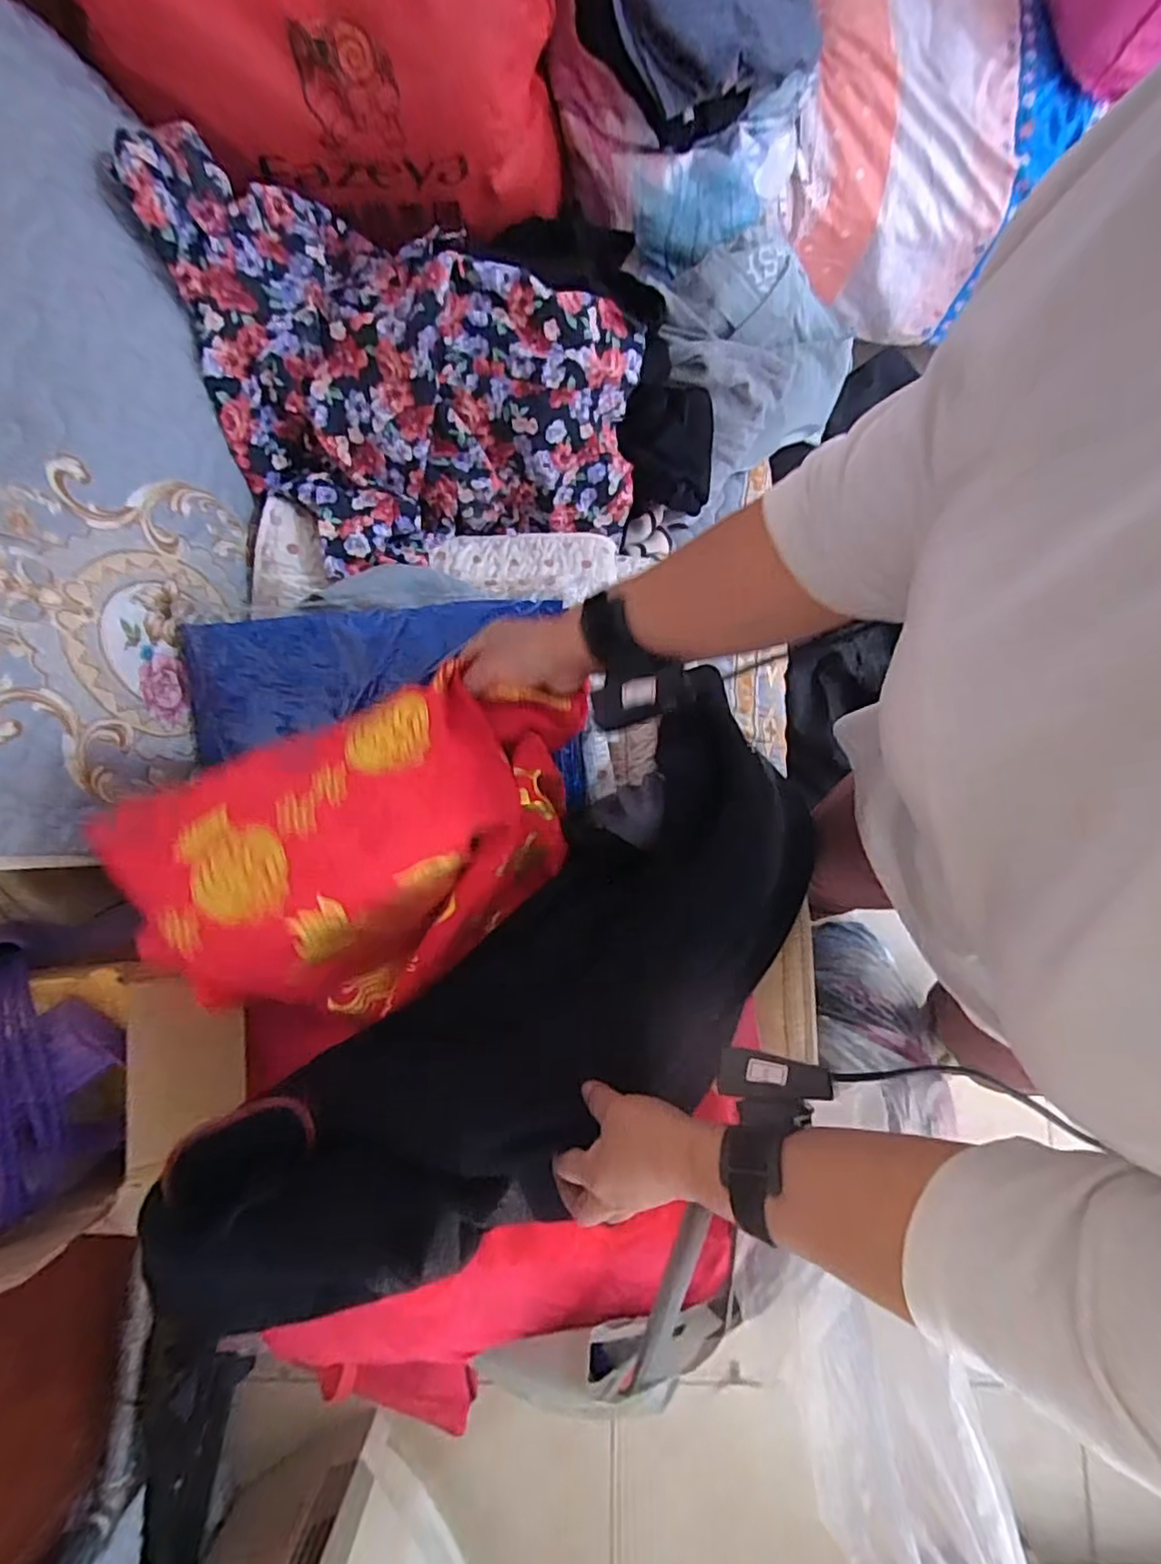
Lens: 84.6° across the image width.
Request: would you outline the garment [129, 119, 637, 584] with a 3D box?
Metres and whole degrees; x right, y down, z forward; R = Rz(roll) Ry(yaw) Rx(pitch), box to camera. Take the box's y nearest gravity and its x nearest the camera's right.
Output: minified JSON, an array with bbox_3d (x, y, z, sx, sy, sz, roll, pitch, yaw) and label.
[{"bbox_3d":[-0.163,-0.433,0.655,0.401,0.250,0.362,-26,82,-6],"label":"garment"}]

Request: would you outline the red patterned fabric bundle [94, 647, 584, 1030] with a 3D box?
[{"bbox_3d":[-0.149,0.039,0.508,0.364,0.123,0.216,-25,81,-6],"label":"red patterned fabric bundle"}]

